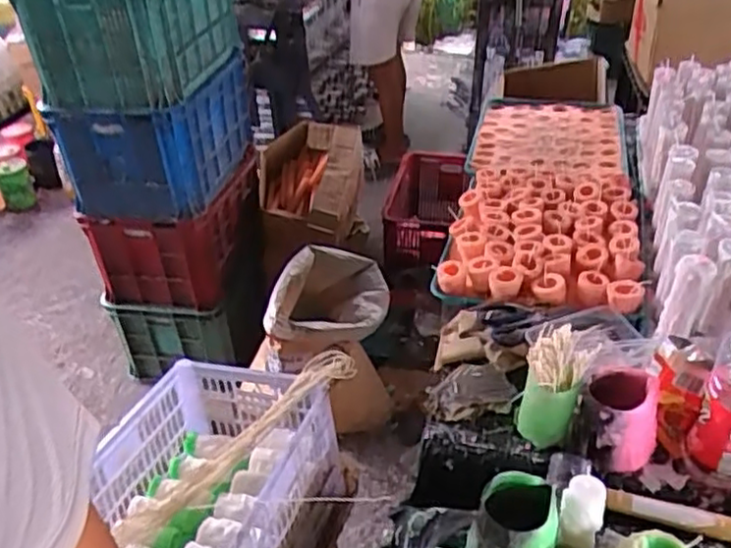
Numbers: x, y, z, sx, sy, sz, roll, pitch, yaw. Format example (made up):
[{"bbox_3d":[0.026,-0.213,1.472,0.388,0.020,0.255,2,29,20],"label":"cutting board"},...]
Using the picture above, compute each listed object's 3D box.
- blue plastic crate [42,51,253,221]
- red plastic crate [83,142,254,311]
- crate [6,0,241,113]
[{"bbox_3d":[-0.524,-0.366,1.777,0.338,0.264,0.430,5,36,11],"label":"blue plastic crate"},{"bbox_3d":[-0.515,-0.129,1.914,0.355,0.254,0.391,2,36,7],"label":"red plastic crate"},{"bbox_3d":[-0.503,-0.574,1.568,0.311,0.266,0.411,8,37,15],"label":"crate"}]

